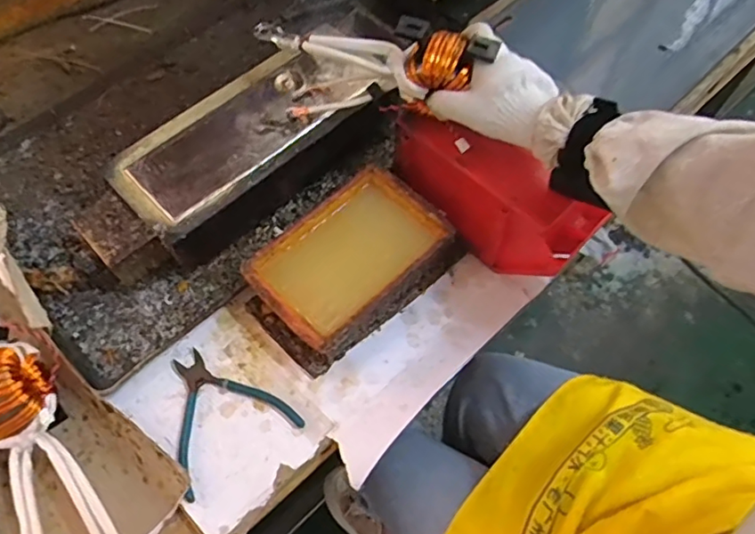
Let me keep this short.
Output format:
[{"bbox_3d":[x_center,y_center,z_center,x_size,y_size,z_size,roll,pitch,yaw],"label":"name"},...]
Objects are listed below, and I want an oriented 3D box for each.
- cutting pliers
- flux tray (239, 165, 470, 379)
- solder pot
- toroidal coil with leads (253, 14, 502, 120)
[{"bbox_3d":[-0.163,0.140,0.573,0.125,0.010,0.135,-30,67,-15],"label":"cutting pliers"},{"bbox_3d":[-0.026,-0.006,0.617,0.230,0.066,0.137,-41,70,-19],"label":"flux tray"},{"bbox_3d":[-0.163,-0.129,0.669,0.378,0.089,0.152,-37,68,-17],"label":"solder pot"},{"bbox_3d":[-0.006,-0.218,0.592,0.252,0.100,0.069,7,60,31],"label":"toroidal coil with leads"}]

